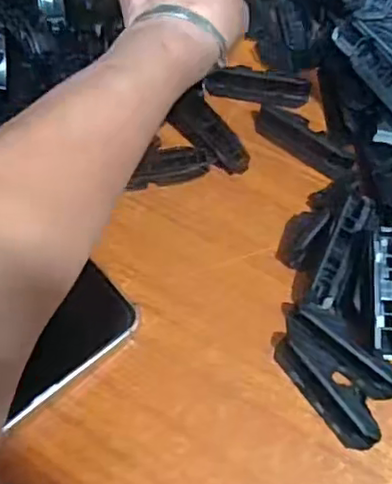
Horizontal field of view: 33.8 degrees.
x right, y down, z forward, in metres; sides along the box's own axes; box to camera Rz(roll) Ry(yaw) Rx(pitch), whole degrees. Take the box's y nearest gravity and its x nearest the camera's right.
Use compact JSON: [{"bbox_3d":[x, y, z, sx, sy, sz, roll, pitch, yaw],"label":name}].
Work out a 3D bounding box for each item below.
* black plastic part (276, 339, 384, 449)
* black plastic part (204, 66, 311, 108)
[{"bbox_3d":[0.073,0.081,0.355,0.022,0.019,0.071,-32,68,-15],"label":"black plastic part"},{"bbox_3d":[0.045,-0.110,0.455,0.070,0.011,0.024,9,63,4],"label":"black plastic part"}]

